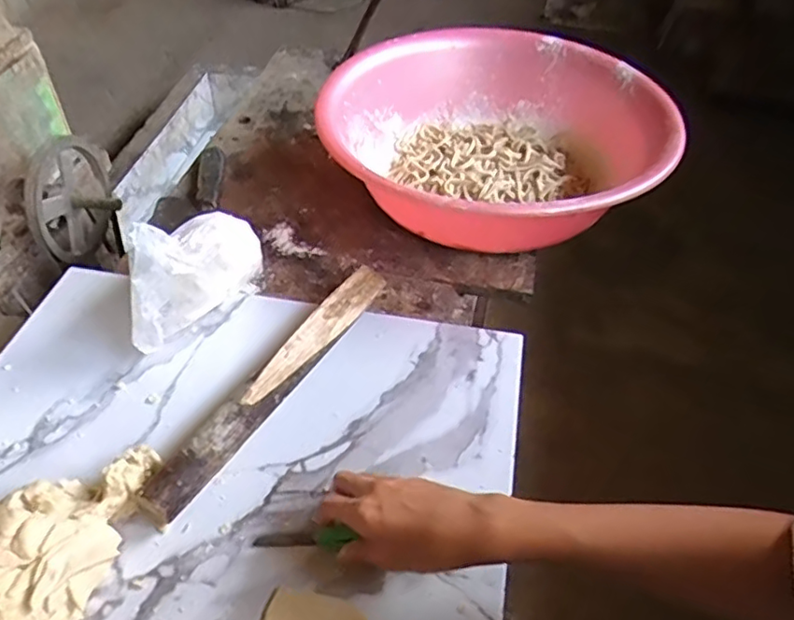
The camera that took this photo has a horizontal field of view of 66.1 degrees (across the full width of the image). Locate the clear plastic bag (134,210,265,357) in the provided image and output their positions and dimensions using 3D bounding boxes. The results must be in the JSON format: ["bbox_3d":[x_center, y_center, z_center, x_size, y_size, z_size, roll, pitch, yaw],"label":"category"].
[{"bbox_3d":[-0.194,-0.043,0.589,0.063,0.120,0.167,13,49,11],"label":"clear plastic bag"}]

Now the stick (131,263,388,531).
[{"bbox_3d":[-0.103,0.060,0.550,0.038,0.039,0.308,26,52,21],"label":"stick"}]

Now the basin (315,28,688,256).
[{"bbox_3d":[0.117,-0.202,0.754,0.388,0.130,0.402,1,45,-1],"label":"basin"}]

